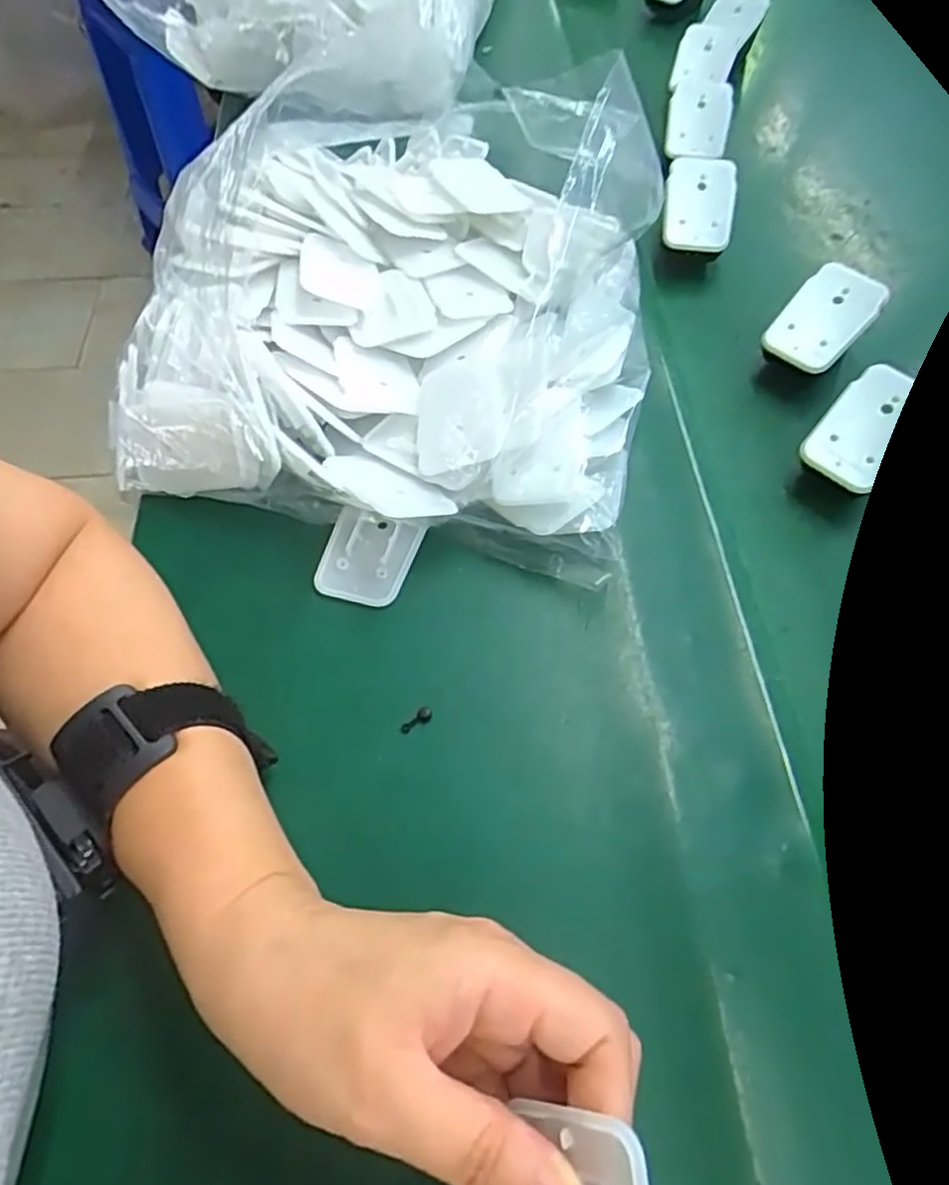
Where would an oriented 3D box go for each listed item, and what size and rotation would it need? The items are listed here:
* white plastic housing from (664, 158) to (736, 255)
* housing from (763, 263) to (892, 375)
[{"bbox_3d":[0.143,-0.246,0.446,0.043,0.011,0.056,8,91,7],"label":"white plastic housing"},{"bbox_3d":[0.195,-0.152,0.395,0.042,0.015,0.060,44,93,19],"label":"housing"}]

